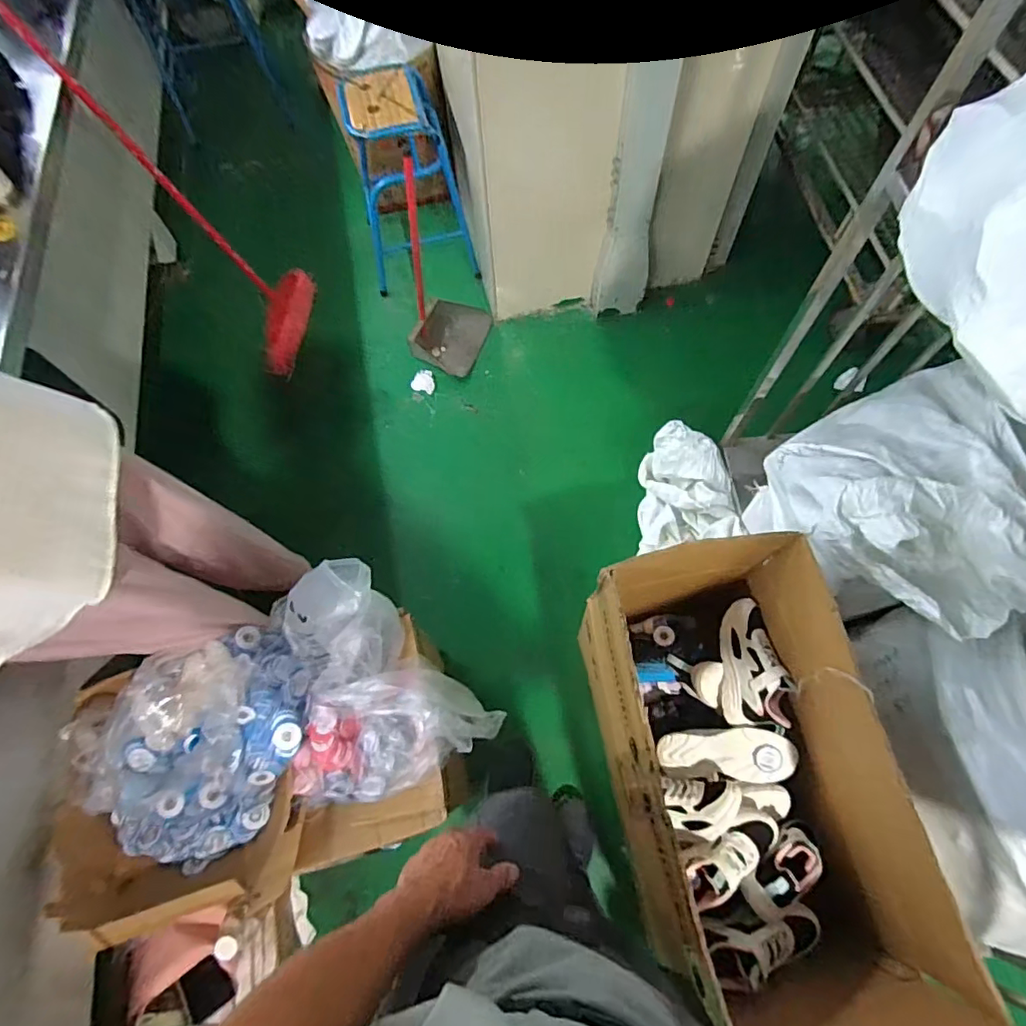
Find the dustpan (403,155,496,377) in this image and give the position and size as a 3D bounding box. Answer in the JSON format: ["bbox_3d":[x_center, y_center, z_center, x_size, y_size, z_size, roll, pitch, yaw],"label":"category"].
[{"bbox_3d":[-0.205,-0.679,1.526,0.211,0.517,0.262,22,68,12],"label":"dustpan"}]

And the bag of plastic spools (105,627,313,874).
[{"bbox_3d":[-0.567,0.410,0.979,0.321,0.132,0.419,23,69,12],"label":"bag of plastic spools"}]

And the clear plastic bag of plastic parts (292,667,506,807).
[{"bbox_3d":[-0.217,0.401,0.988,0.376,0.101,0.199,-12,66,-3],"label":"clear plastic bag of plastic parts"}]

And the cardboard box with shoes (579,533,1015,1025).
[{"bbox_3d":[0.377,0.437,0.954,0.372,0.406,0.650,-10,66,-2],"label":"cardboard box with shoes"}]

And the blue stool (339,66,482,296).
[{"bbox_3d":[-0.340,-1.021,1.684,0.328,0.479,0.392,-17,66,-5],"label":"blue stool"}]

